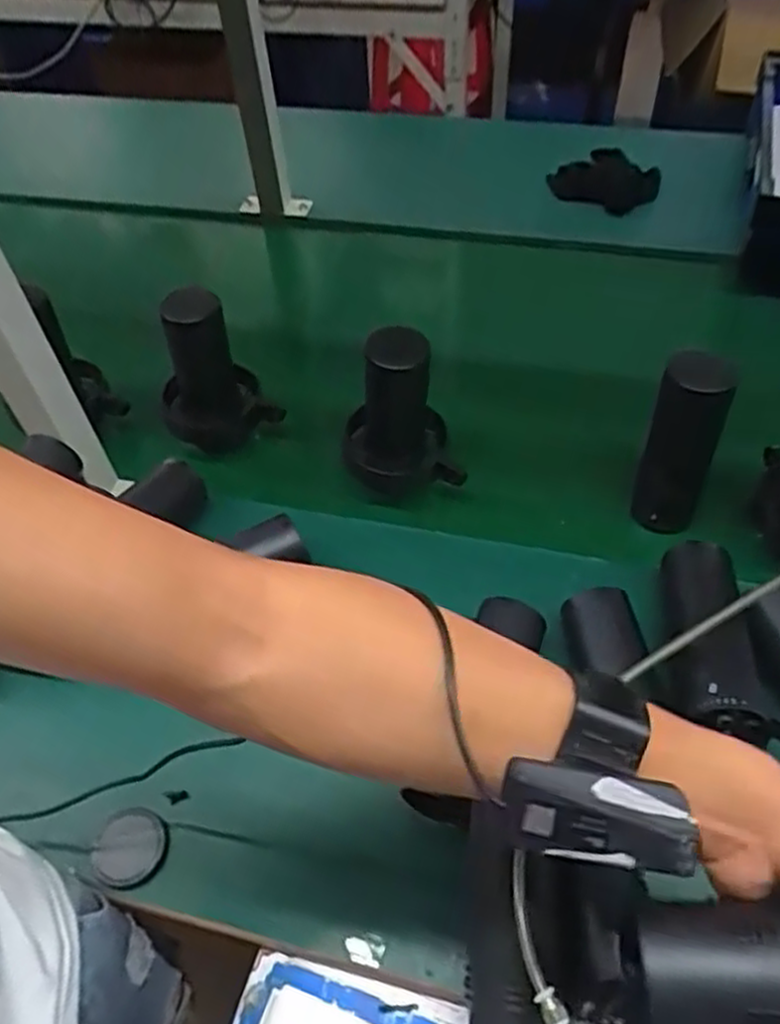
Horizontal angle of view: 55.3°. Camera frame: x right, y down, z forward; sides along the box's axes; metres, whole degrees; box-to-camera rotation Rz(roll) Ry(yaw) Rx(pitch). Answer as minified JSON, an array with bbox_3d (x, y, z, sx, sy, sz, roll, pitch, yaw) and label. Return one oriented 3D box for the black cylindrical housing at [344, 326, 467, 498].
[{"bbox_3d":[0.008,-0.090,0.663,0.099,0.165,0.074,-5,51,0],"label":"black cylindrical housing"}]

